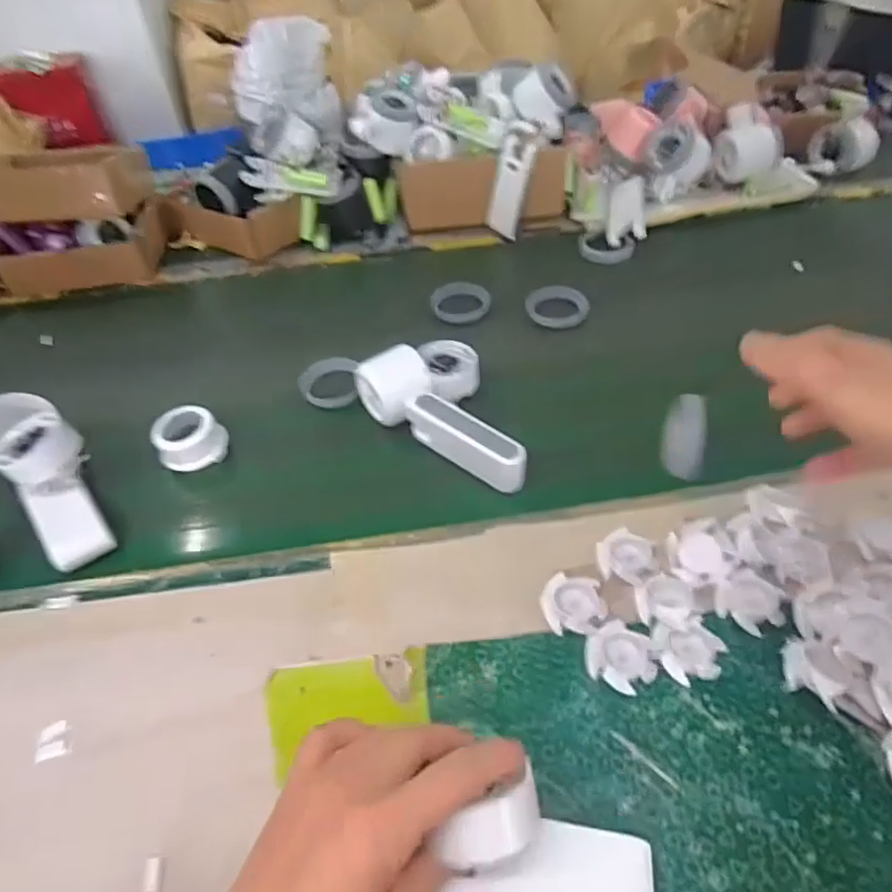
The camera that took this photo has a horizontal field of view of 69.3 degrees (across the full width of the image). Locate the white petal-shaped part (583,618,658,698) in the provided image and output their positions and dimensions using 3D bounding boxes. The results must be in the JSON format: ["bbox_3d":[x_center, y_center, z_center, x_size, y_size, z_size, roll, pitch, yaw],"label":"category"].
[{"bbox_3d":[0.104,0.126,0.385,0.041,0.011,0.036,25,53,27],"label":"white petal-shaped part"}]

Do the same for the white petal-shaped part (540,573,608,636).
[{"bbox_3d":[0.081,0.101,0.408,0.038,0.015,0.037,-5,45,0],"label":"white petal-shaped part"}]

